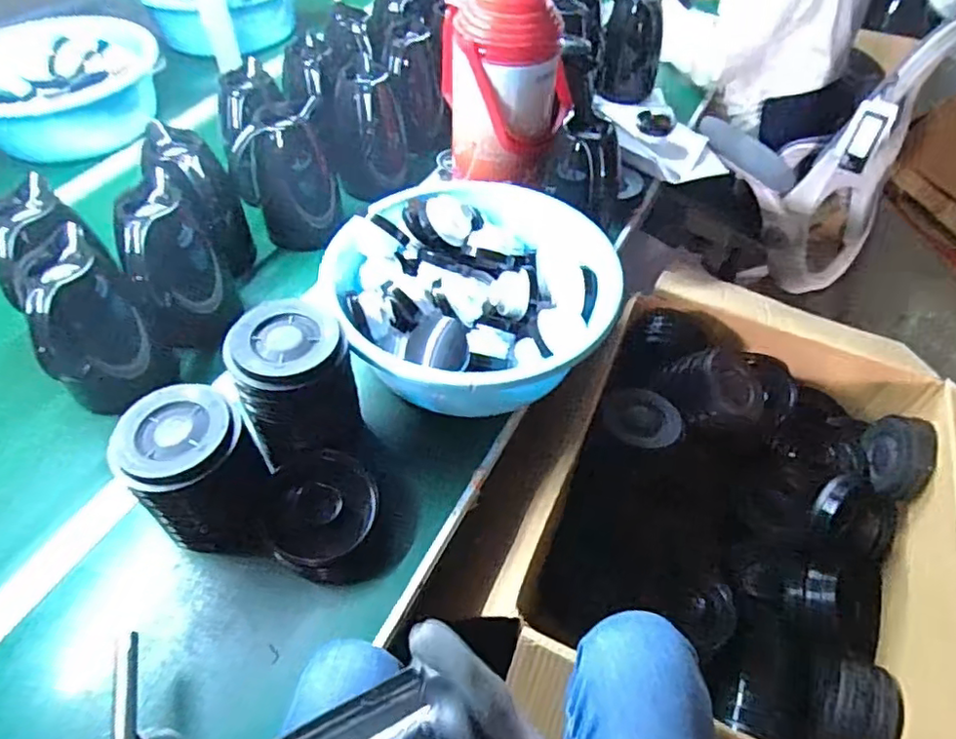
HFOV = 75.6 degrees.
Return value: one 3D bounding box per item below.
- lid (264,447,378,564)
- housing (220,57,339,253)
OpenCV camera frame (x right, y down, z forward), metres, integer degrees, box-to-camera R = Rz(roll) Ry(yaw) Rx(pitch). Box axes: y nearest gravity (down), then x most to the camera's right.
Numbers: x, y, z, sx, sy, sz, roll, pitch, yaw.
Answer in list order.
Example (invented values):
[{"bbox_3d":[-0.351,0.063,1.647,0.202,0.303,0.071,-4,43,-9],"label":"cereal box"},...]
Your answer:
[{"bbox_3d":[-0.171,0.150,0.673,0.114,0.018,0.116,9,76,11],"label":"lid"},{"bbox_3d":[-0.333,-0.354,1.017,0.148,0.187,0.253,-19,53,-16],"label":"housing"}]

